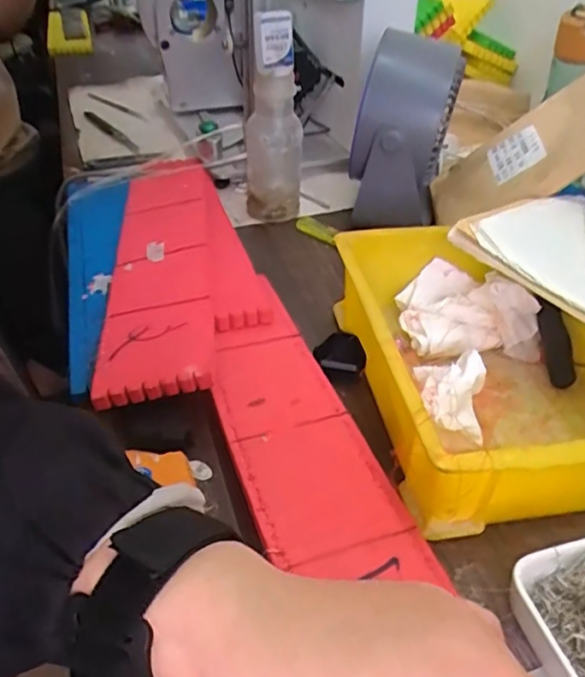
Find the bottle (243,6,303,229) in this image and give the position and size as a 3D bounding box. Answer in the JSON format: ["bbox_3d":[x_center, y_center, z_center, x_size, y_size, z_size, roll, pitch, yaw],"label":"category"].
[{"bbox_3d":[-0.020,-0.212,0.604,0.056,0.197,0.050,-1,38,-3],"label":"bottle"}]

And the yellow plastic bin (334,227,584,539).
[{"bbox_3d":[0.137,0.006,0.427,0.176,0.076,0.258,-6,40,-7],"label":"yellow plastic bin"}]

